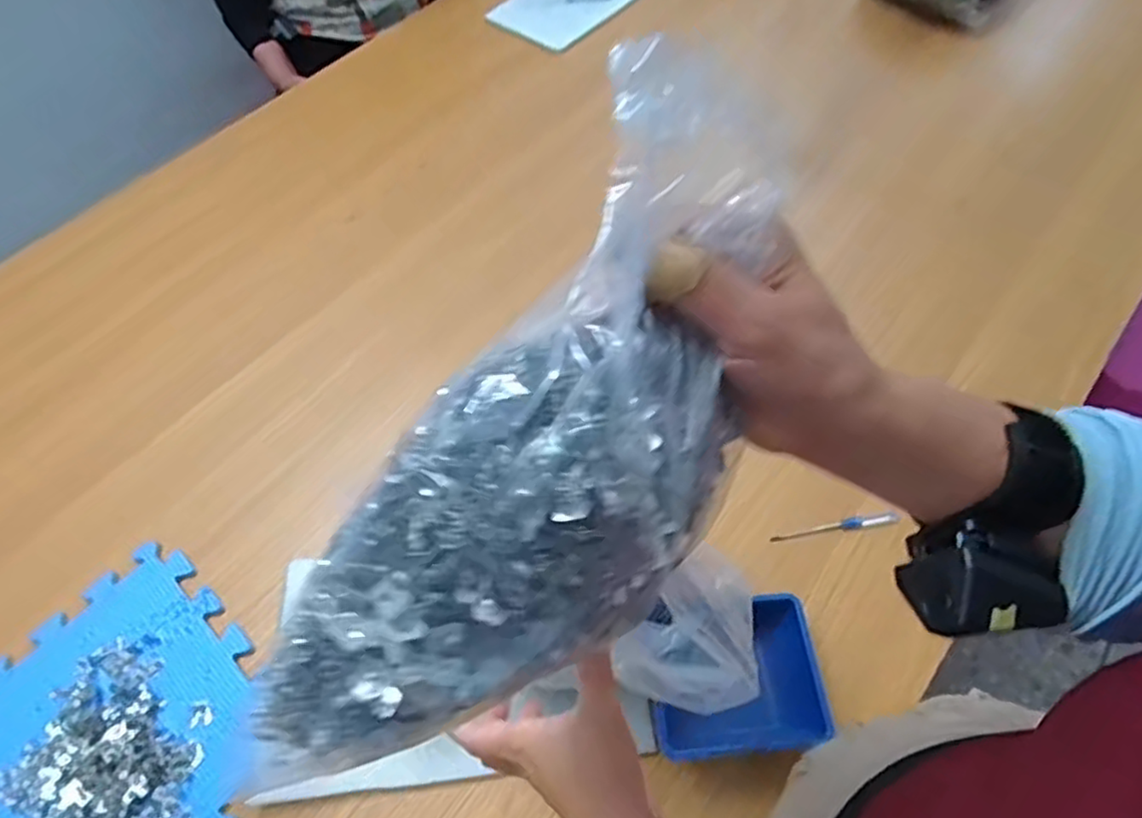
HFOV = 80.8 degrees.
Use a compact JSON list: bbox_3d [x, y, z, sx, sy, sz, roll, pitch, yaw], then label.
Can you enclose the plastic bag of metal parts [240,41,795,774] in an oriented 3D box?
[{"bbox_3d":[0.007,0.004,0.209,0.079,0.078,0.237,27,72,18],"label":"plastic bag of metal parts"}]

